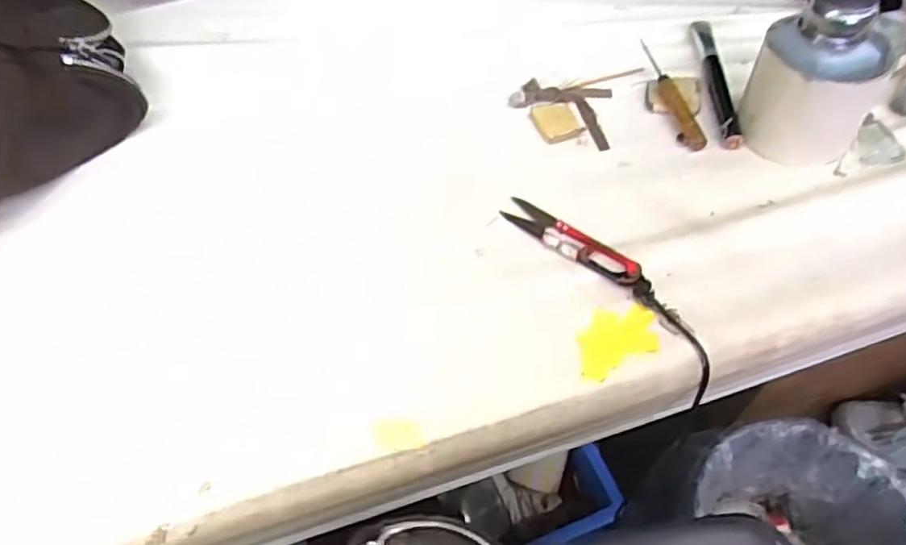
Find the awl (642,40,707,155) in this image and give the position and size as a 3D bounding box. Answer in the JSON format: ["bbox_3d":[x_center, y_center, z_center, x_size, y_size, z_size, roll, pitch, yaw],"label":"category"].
[{"bbox_3d":[0.163,-0.136,0.481,0.016,0.014,0.113,-8,55,-4],"label":"awl"}]

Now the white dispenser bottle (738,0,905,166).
[{"bbox_3d":[0.237,-0.129,0.416,0.077,0.093,0.072,27,60,19],"label":"white dispenser bottle"}]

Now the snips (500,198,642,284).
[{"bbox_3d":[0.074,-0.021,0.405,0.098,0.009,0.025,33,62,23],"label":"snips"}]

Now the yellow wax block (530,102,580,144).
[{"bbox_3d":[0.076,-0.112,0.476,0.031,0.004,0.038,-10,55,-5],"label":"yellow wax block"}]

